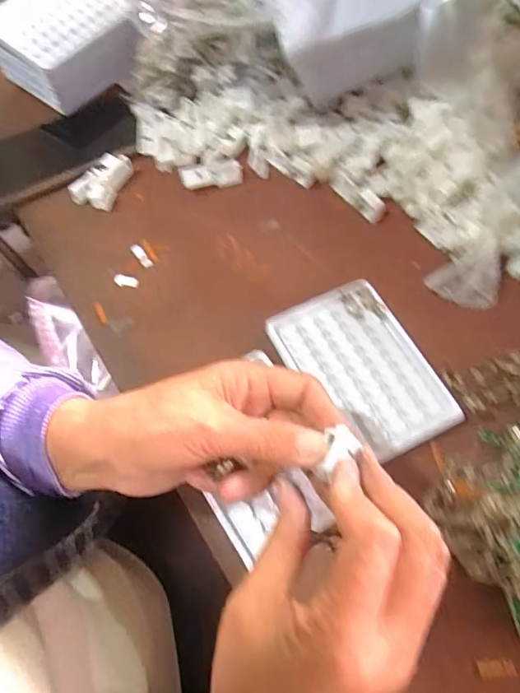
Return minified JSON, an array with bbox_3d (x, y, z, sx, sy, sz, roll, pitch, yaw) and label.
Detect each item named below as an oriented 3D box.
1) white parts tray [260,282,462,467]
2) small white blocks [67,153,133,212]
[{"bbox_3d":[0.079,0.016,0.360,0.094,0.013,0.137,-28,67,-9],"label":"white parts tray"},{"bbox_3d":[-0.147,-0.154,0.436,0.033,0.021,0.055,16,67,10],"label":"small white blocks"}]

